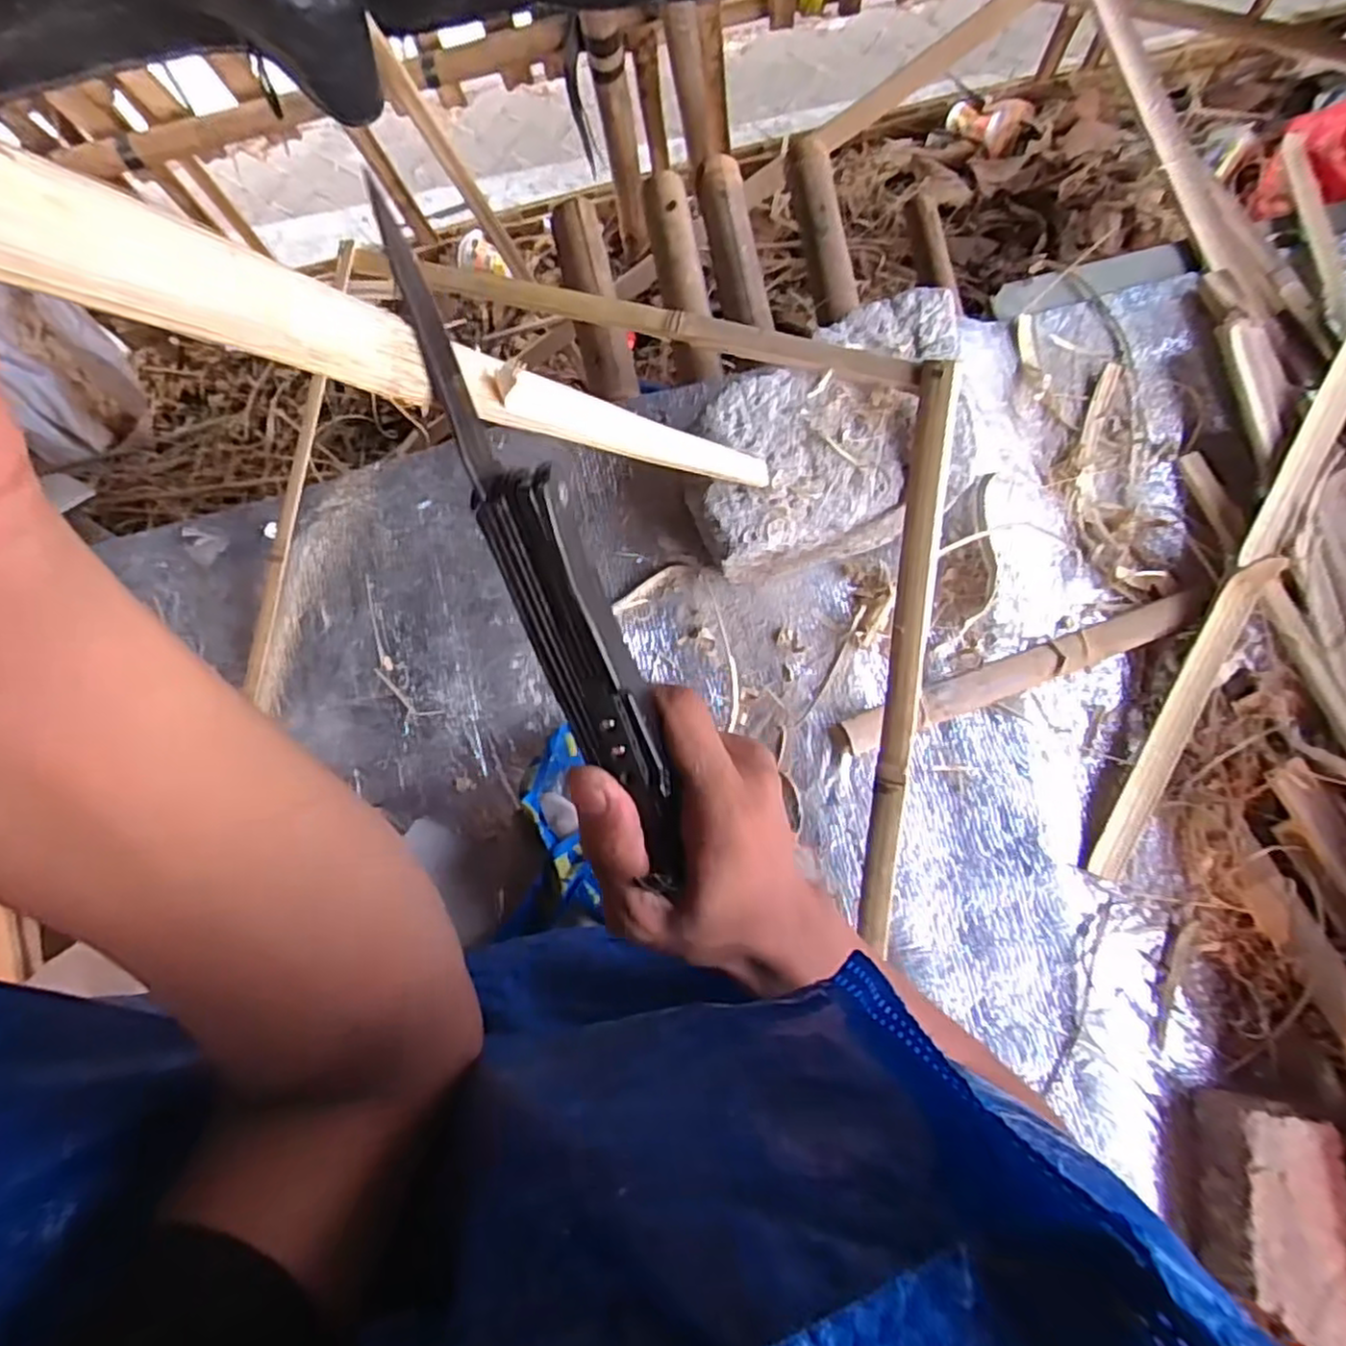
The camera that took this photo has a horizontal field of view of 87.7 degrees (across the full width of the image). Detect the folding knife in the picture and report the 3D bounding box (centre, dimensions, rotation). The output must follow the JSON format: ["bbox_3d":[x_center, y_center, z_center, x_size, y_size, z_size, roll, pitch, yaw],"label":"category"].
[{"bbox_3d":[-0.034,-0.023,0.215,0.025,0.025,0.212,-23,113,-2],"label":"folding knife"}]

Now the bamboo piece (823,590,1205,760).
[{"bbox_3d":[0.266,0.000,0.533,0.298,0.018,0.028,-20,83,-1],"label":"bamboo piece"}]

